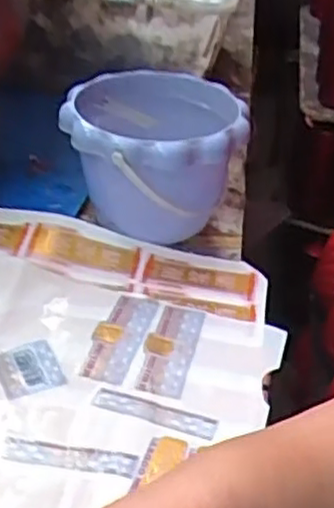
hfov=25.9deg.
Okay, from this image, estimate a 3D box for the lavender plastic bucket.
[{"bbox_3d":[-0.015,-0.083,0.654,0.152,0.115,0.166,4,36,-3],"label":"lavender plastic bucket"}]

